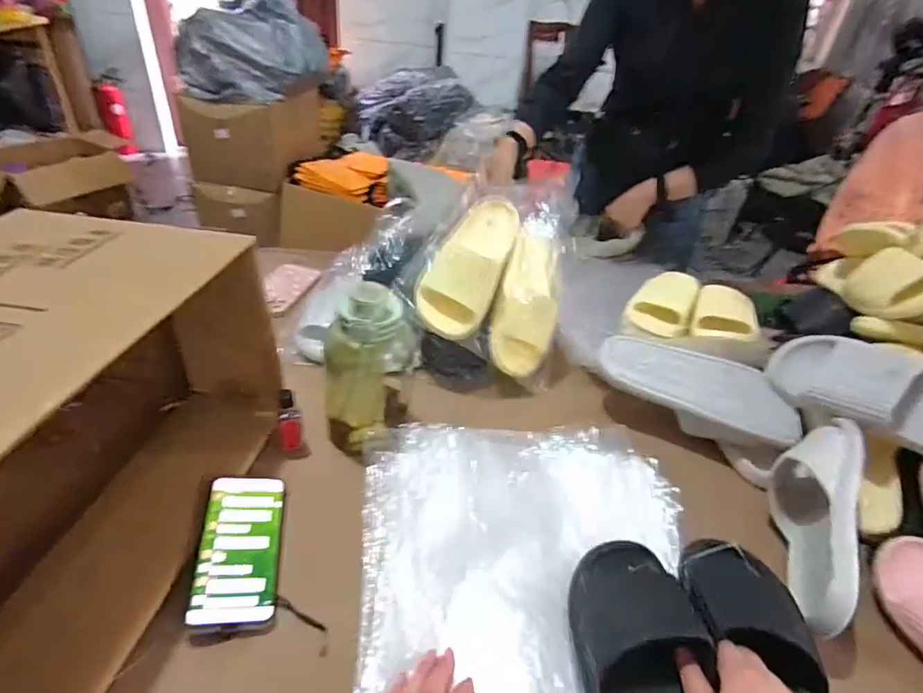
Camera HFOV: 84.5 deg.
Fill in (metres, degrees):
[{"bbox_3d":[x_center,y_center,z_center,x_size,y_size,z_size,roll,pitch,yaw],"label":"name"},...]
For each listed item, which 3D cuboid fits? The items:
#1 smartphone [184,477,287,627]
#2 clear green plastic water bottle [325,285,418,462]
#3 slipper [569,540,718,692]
[{"bbox_3d":[-0.225,0.200,0.520,0.076,0.007,0.159,9,38,-21],"label":"smartphone"},{"bbox_3d":[-0.112,0.024,0.615,0.105,0.201,0.087,-3,38,-13],"label":"clear green plastic water bottle"},{"bbox_3d":[0.157,0.289,0.434,0.097,0.061,0.261,6,44,-2],"label":"slipper"}]

